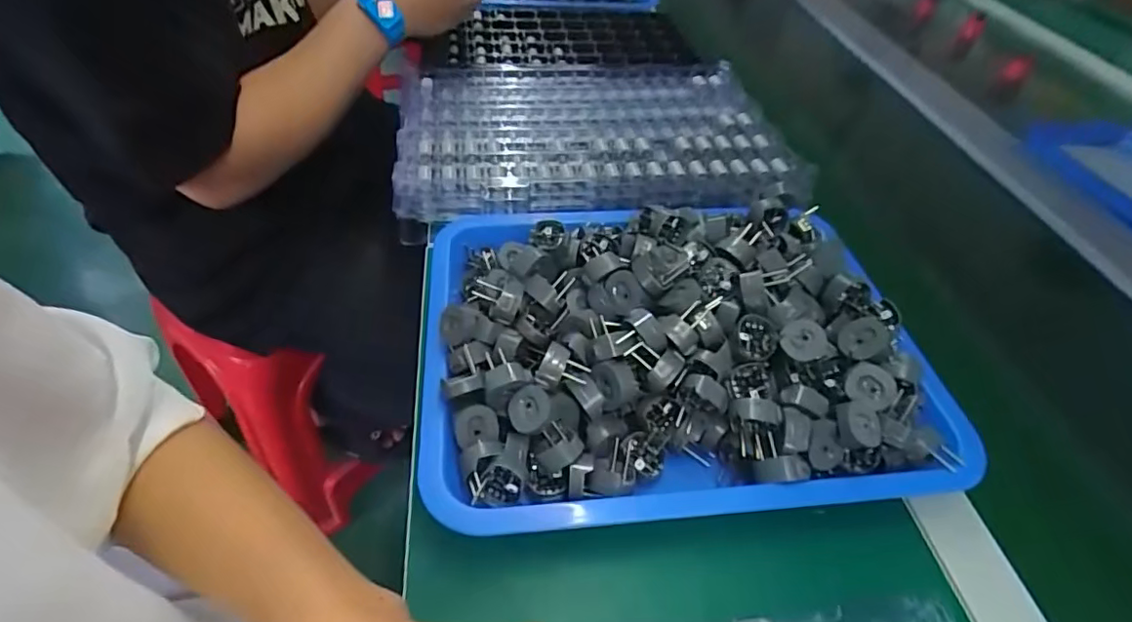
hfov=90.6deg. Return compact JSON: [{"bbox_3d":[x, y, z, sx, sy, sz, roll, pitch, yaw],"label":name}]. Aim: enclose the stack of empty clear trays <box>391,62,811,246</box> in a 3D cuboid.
[{"bbox_3d":[0.023,-0.174,0.556,0.368,0.039,0.278,-5,46,-12],"label":"stack of empty clear trays"}]

